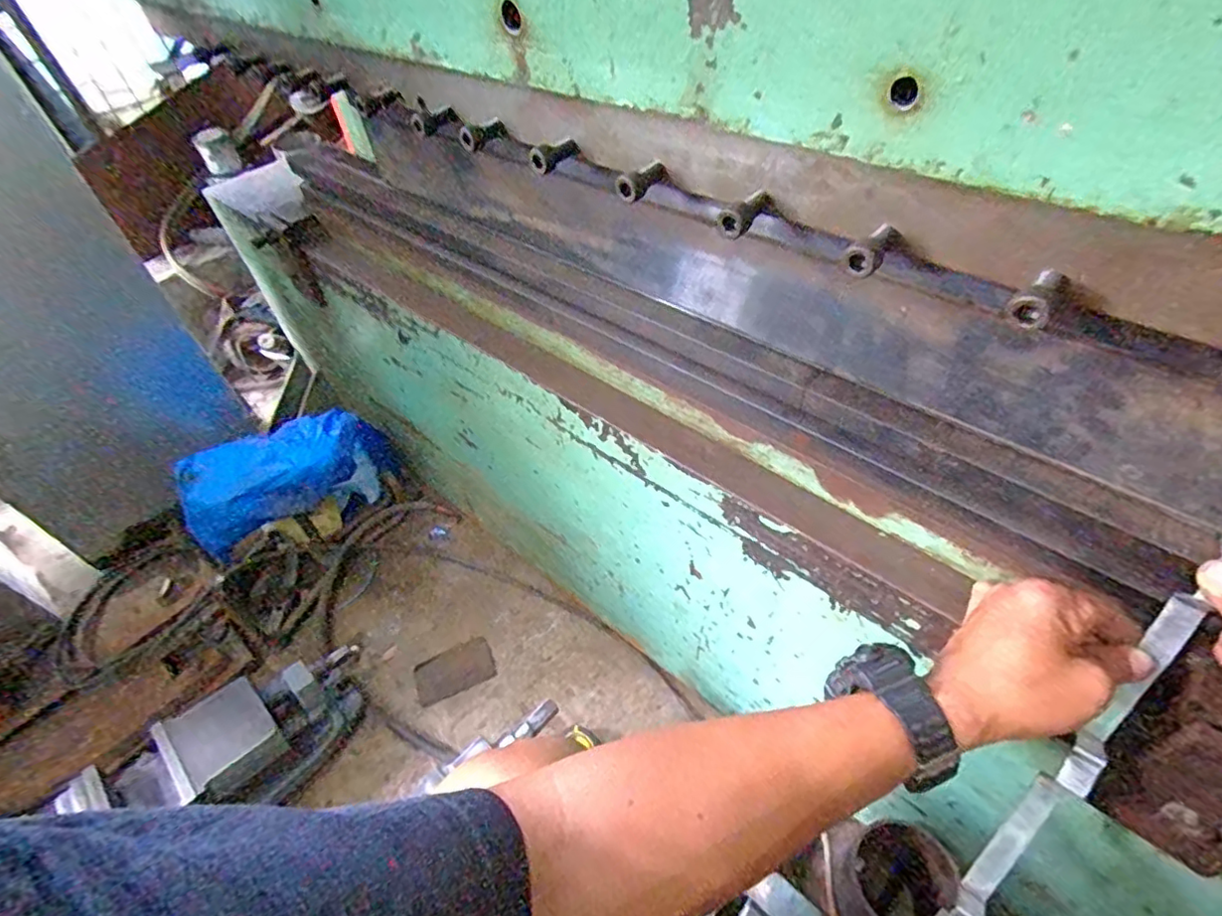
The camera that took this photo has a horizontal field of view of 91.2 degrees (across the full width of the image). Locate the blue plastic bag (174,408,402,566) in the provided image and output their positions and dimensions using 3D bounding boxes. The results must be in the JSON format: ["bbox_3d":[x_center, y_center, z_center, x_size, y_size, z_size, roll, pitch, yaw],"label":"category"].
[{"bbox_3d":[-0.533,0.042,0.991,0.328,0.182,0.082,-27,52,-18],"label":"blue plastic bag"}]

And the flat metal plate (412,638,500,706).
[{"bbox_3d":[-0.247,0.335,0.944,0.119,0.006,0.073,-22,51,-12],"label":"flat metal plate"}]

